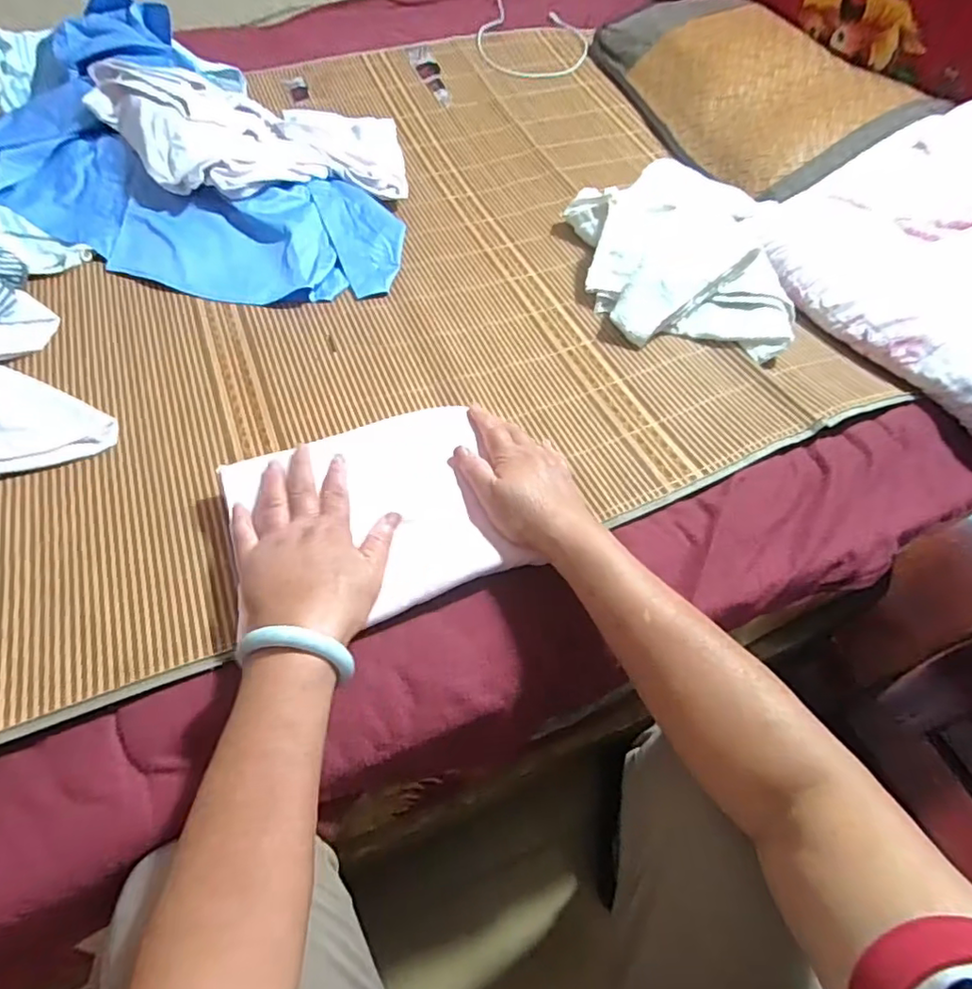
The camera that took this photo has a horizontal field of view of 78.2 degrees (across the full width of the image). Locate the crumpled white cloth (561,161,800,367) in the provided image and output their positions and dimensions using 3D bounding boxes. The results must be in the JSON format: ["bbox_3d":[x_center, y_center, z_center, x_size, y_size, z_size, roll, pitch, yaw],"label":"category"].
[{"bbox_3d":[0.227,-0.304,0.734,0.245,0.053,0.343,8,55,1],"label":"crumpled white cloth"}]

